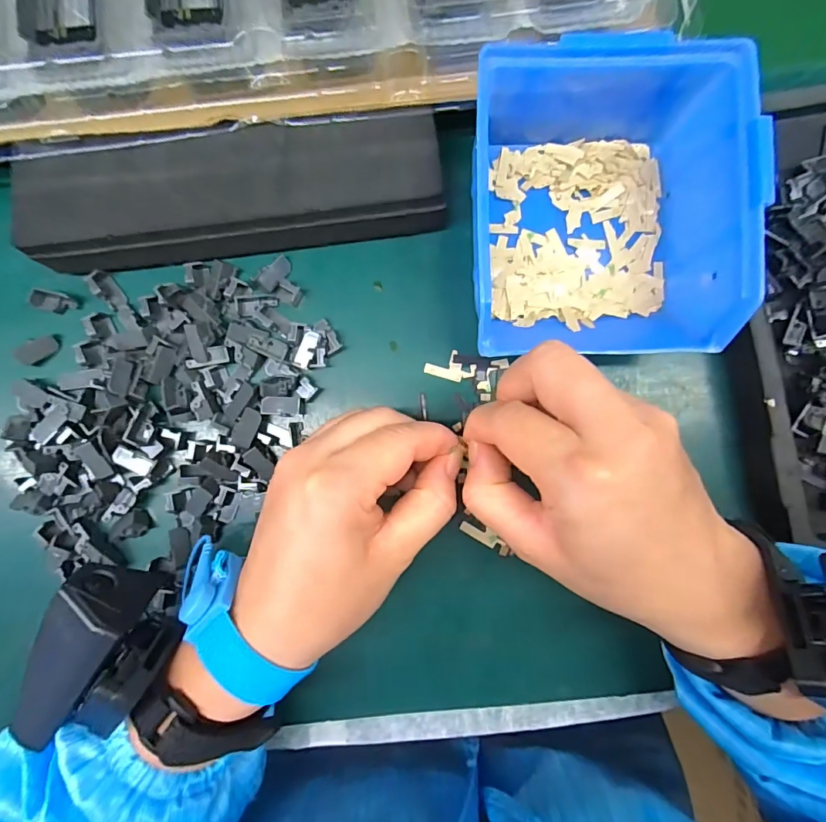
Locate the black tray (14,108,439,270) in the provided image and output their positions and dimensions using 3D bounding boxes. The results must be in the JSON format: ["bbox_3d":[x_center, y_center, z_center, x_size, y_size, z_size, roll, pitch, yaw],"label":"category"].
[{"bbox_3d":[-0.092,-0.112,0.236,0.214,0.036,0.062,-6,86,0],"label":"black tray"}]

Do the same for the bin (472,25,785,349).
[{"bbox_3d":[0.091,-0.102,0.222,0.126,0.067,0.139,3,86,1],"label":"bin"}]

